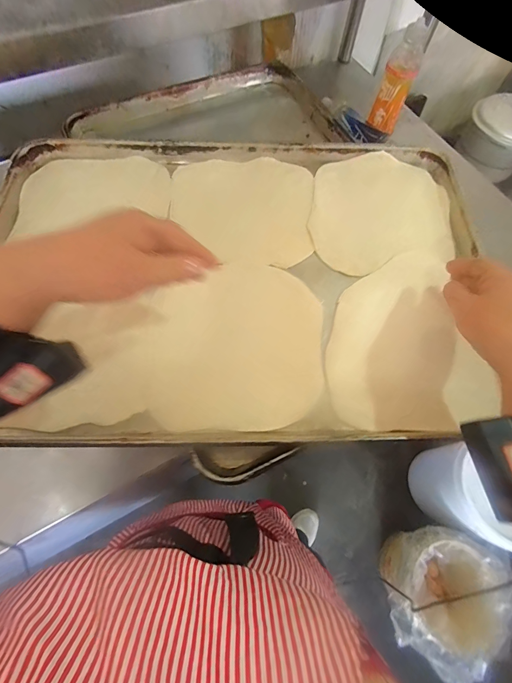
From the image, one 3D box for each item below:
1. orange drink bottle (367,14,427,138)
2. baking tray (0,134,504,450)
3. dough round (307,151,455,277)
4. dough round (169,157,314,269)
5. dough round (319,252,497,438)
[{"bbox_3d":[0.313,-0.577,0.703,0.064,0.178,0.072,20,68,6],"label":"orange drink bottle"},{"bbox_3d":[-0.022,-0.089,0.385,0.566,0.030,0.407,0,67,-2],"label":"baking tray"},{"bbox_3d":[0.167,-0.172,0.427,0.180,0.006,0.191,0,68,0],"label":"dough round"},{"bbox_3d":[-0.019,-0.179,0.424,0.185,0.010,0.173,1,67,-2],"label":"dough round"},{"bbox_3d":[0.157,-0.002,0.360,0.171,0.010,0.199,-8,69,-5],"label":"dough round"}]

